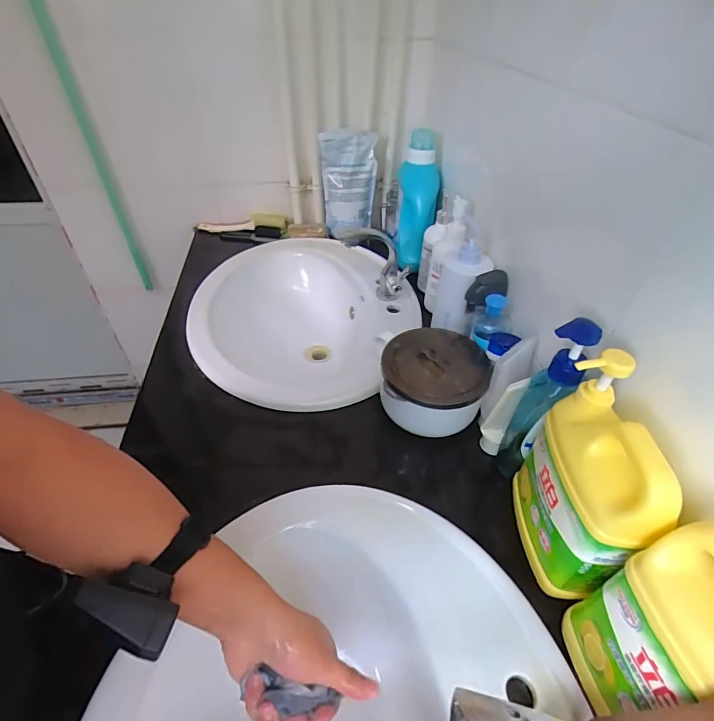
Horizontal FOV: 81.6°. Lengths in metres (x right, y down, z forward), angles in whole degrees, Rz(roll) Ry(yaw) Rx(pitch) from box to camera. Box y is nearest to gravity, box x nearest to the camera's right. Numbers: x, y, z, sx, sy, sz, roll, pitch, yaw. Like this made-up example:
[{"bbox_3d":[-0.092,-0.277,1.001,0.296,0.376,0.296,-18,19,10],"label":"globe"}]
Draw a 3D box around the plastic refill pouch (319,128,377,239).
[{"bbox_3d":[-0.024,-0.425,1.014,0.132,0.238,0.048,5,42,1],"label":"plastic refill pouch"}]

